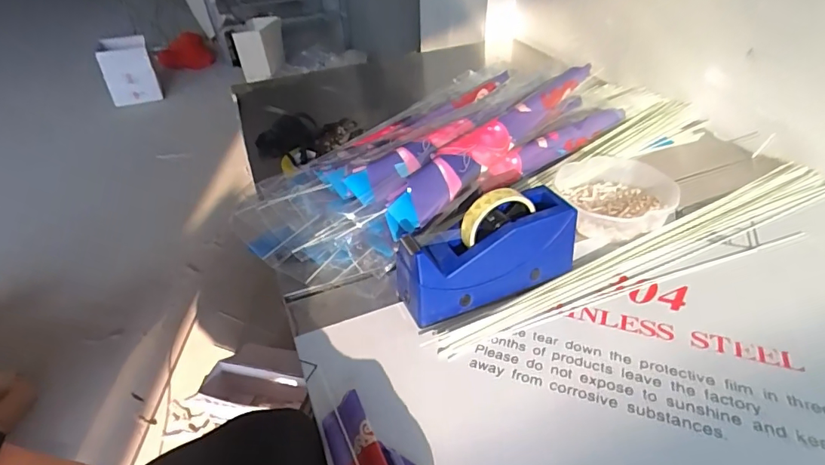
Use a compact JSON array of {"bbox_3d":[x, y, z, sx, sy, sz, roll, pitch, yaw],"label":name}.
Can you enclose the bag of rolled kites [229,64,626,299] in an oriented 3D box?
[{"bbox_3d":[0.042,-0.118,0.740,0.594,0.112,0.239,-31,45,-30],"label":"bag of rolled kites"}]

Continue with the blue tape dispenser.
[{"bbox_3d":[0.083,0.019,0.539,0.208,0.120,0.067,-17,39,-15],"label":"blue tape dispenser"}]

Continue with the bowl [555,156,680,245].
[{"bbox_3d":[0.290,-0.047,0.668,0.148,0.040,0.158,-1,38,5],"label":"bowl"}]

